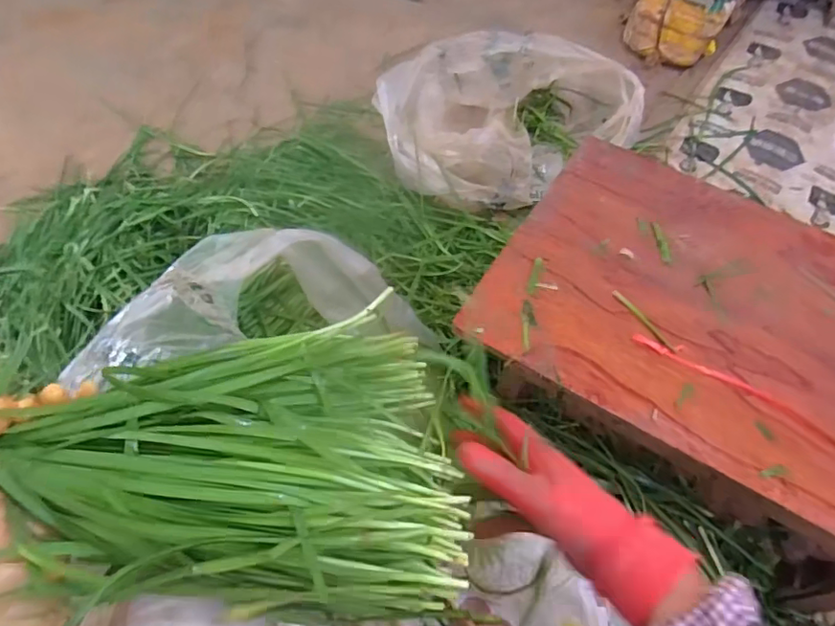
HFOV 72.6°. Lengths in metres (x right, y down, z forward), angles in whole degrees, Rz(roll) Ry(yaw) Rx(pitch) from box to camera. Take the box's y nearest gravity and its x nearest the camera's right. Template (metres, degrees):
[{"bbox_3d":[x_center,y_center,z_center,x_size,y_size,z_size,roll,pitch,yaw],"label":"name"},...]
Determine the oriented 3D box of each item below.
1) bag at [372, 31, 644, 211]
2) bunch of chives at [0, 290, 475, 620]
[{"bbox_3d":[0.212,-0.464,1.311,0.589,0.156,0.431,-25,61,-16],"label":"bag"},{"bbox_3d":[-0.165,0.077,0.371,0.382,0.075,0.208,6,58,-12],"label":"bunch of chives"}]

